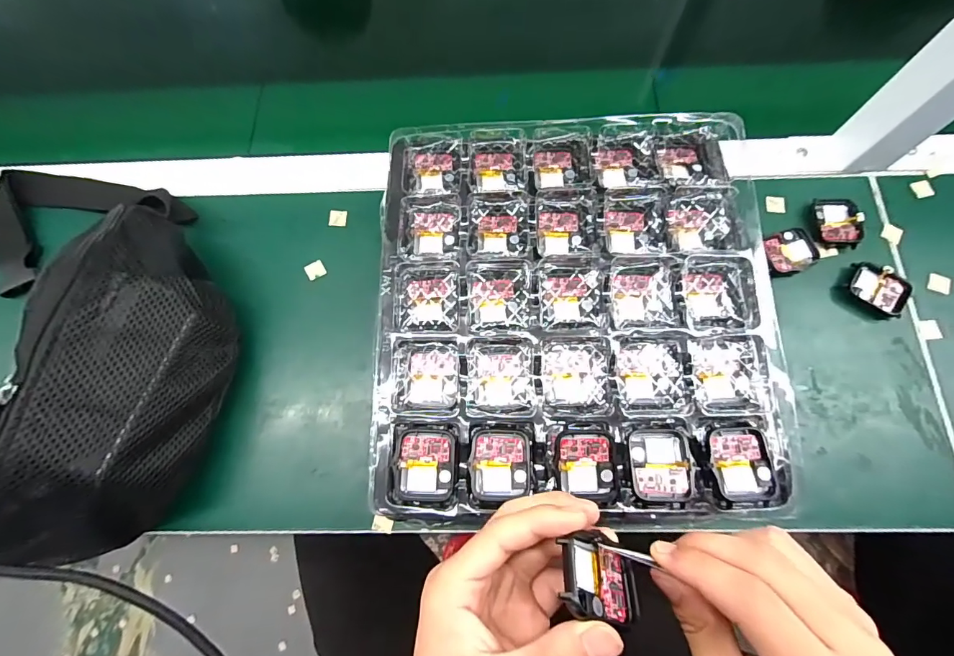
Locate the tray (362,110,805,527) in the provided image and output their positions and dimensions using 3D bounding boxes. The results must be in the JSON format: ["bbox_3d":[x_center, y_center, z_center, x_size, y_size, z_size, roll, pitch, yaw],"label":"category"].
[{"bbox_3d":[0.065,-0.021,0.303,0.263,0.025,0.277,-1,74,1],"label":"tray"}]

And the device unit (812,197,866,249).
[{"bbox_3d":[0.315,-0.092,0.378,0.038,0.012,0.047,4,74,3],"label":"device unit"}]

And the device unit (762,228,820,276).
[{"bbox_3d":[0.270,-0.066,0.370,0.044,0.007,0.037,-16,74,-3],"label":"device unit"}]

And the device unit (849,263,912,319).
[{"bbox_3d":[0.335,-0.032,0.357,0.047,0.014,0.035,34,77,10],"label":"device unit"}]

